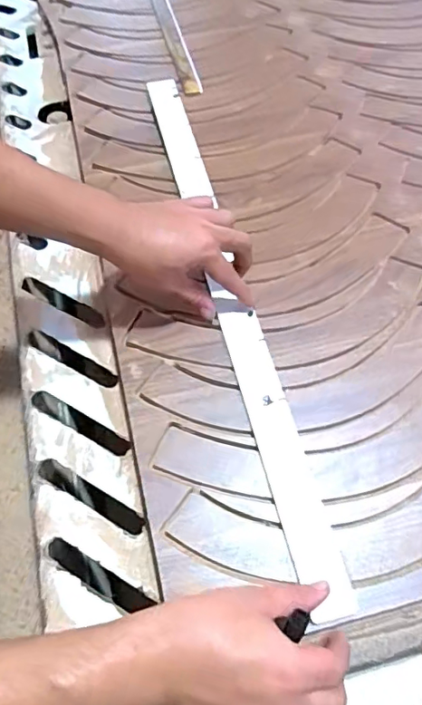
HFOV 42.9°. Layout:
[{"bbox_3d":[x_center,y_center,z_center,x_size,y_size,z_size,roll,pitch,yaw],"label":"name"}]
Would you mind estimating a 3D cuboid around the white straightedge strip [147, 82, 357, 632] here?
[{"bbox_3d":[0.018,-0.078,0.618,0.043,0.010,0.718,-12,62,-6],"label":"white straightedge strip"}]

